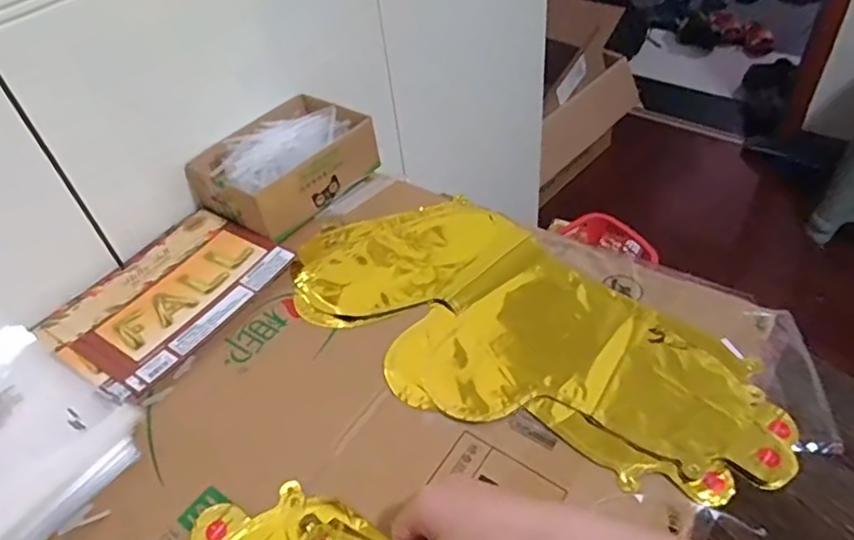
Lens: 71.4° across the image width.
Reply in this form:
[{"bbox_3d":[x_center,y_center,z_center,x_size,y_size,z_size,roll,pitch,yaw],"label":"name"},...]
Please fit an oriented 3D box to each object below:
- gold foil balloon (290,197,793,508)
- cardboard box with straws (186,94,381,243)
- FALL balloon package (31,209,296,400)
[{"bbox_3d":[0.070,0.049,0.532,0.208,0.017,0.439,-38,52,-26],"label":"gold foil balloon"},{"bbox_3d":[-0.165,-0.128,0.708,0.143,0.063,0.189,25,54,28],"label":"cardboard box with straws"},{"bbox_3d":[-0.263,0.022,0.602,0.159,0.011,0.211,24,53,27],"label":"FALL balloon package"}]

